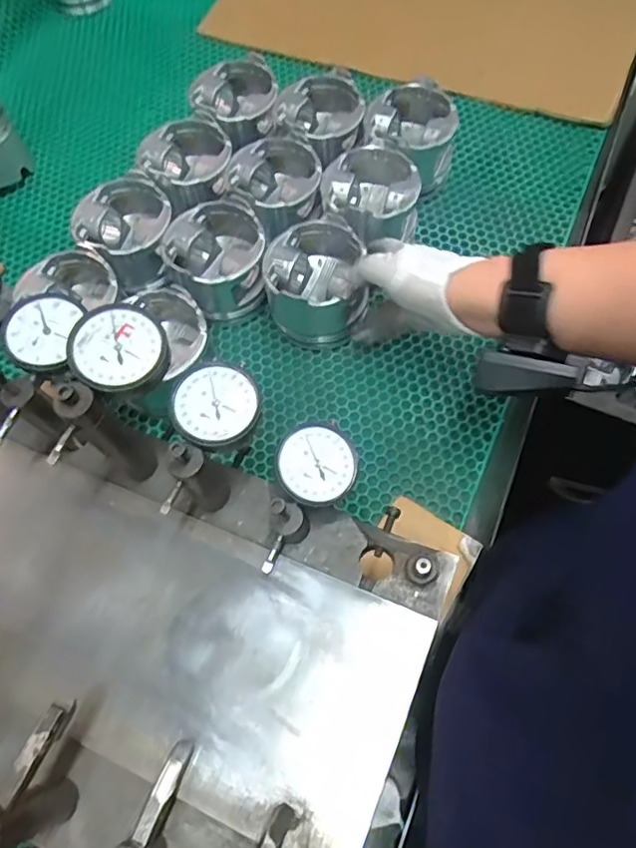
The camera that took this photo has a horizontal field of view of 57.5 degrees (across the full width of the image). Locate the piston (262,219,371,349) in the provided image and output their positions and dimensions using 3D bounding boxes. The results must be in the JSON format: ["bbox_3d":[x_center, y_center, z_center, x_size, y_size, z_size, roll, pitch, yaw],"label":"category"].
[{"bbox_3d":[-0.001,-0.145,0.600,0.098,0.084,0.112,-5,65,1],"label":"piston"}]

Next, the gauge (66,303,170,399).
[{"bbox_3d":[-0.116,-0.042,0.341,0.054,0.019,0.052,-1,65,3],"label":"gauge"}]

